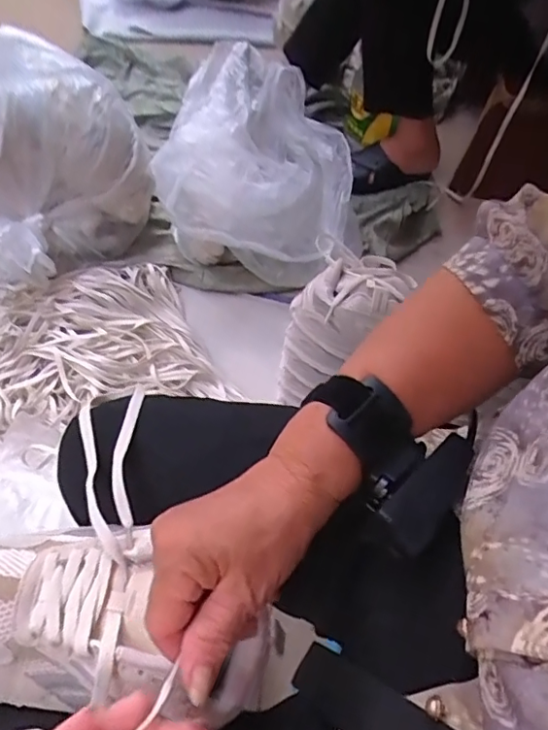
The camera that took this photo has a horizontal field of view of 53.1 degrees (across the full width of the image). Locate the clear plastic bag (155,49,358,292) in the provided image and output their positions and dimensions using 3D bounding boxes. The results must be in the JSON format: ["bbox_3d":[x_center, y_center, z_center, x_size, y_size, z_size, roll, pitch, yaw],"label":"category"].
[{"bbox_3d":[-0.019,-0.395,1.067,0.352,0.201,0.478,7,58,-4],"label":"clear plastic bag"}]

